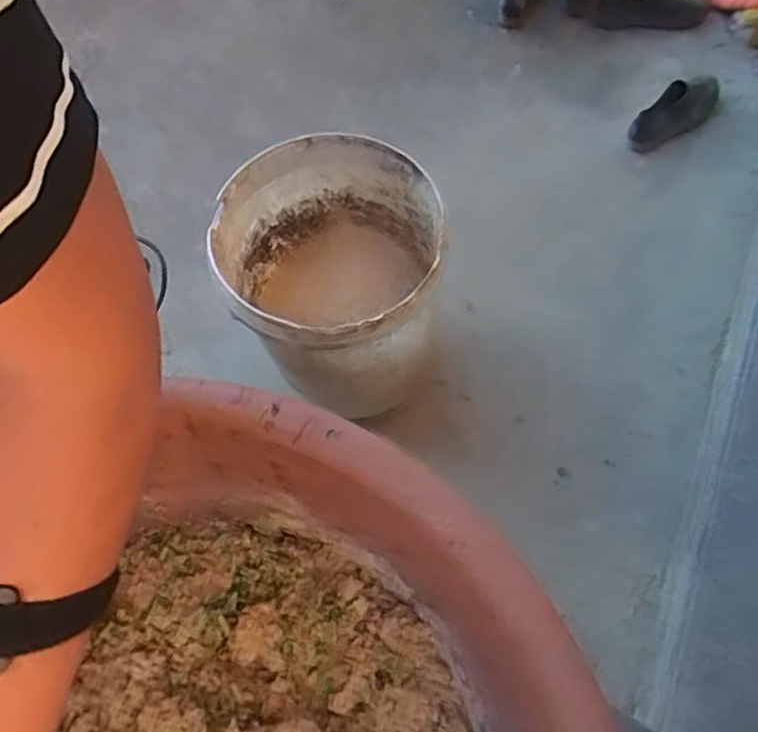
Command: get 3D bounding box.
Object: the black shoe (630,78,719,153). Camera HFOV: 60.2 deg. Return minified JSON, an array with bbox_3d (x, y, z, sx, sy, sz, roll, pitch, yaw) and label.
[{"bbox_3d":[0.545,-0.465,1.191,0.223,0.049,0.081,-38,73,-14],"label":"black shoe"}]

